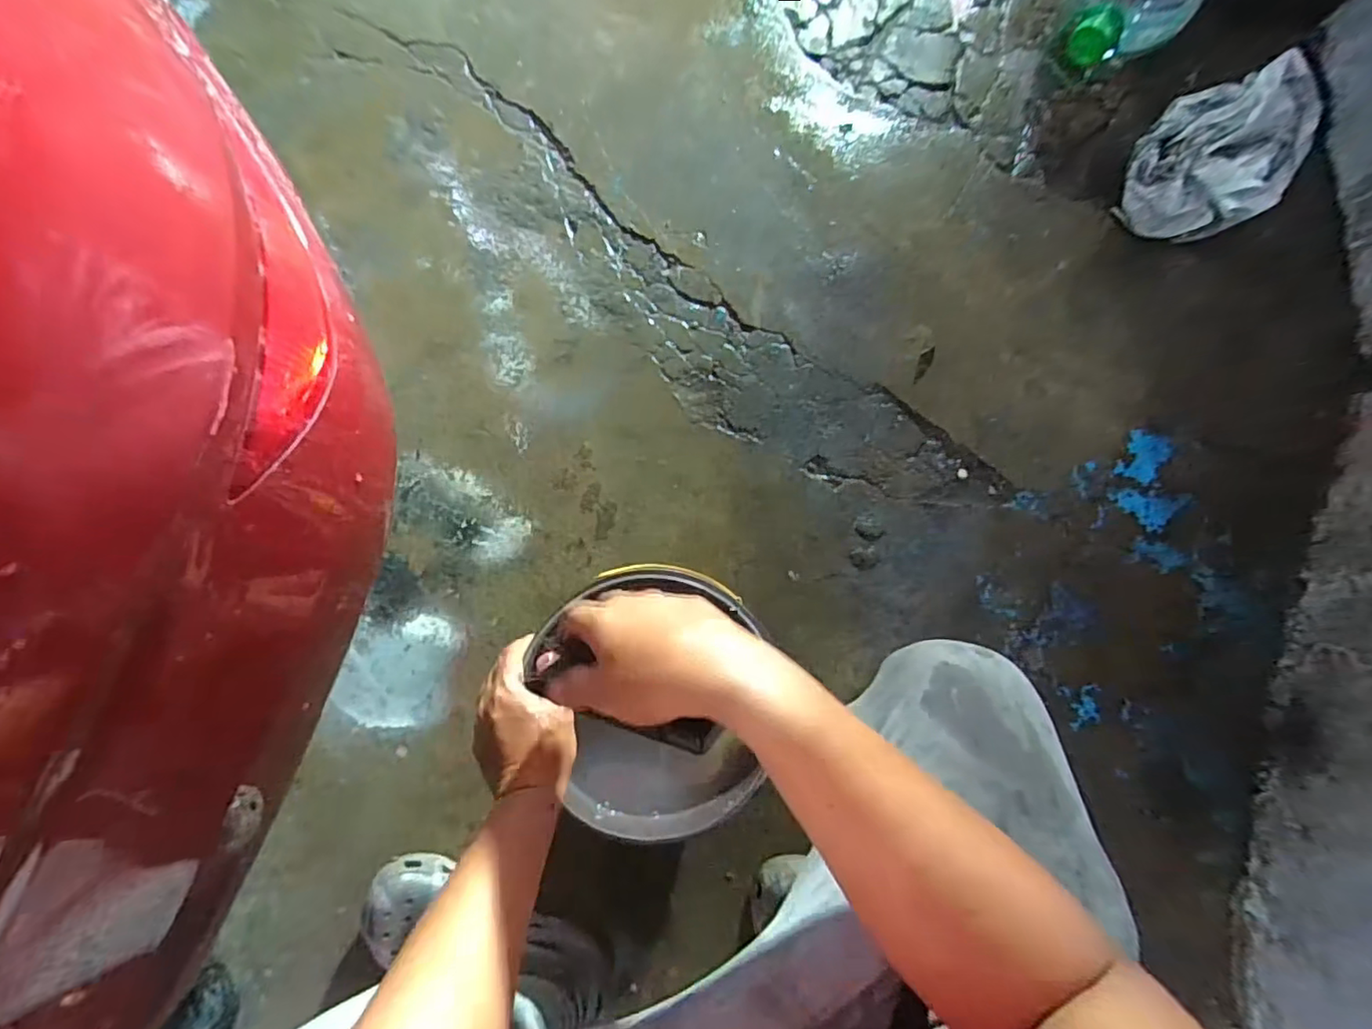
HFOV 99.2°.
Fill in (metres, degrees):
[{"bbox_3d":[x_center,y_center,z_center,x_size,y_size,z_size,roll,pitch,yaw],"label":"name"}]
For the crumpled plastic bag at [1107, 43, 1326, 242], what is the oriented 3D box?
[{"bbox_3d":[0.664,-0.446,0.731,0.168,0.119,0.162,-37,88,-5],"label":"crumpled plastic bag"}]

